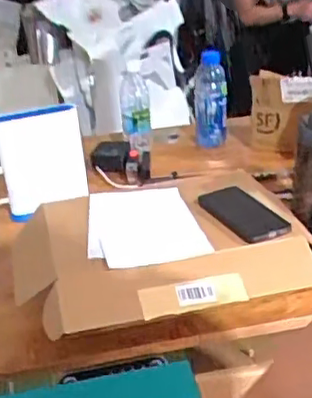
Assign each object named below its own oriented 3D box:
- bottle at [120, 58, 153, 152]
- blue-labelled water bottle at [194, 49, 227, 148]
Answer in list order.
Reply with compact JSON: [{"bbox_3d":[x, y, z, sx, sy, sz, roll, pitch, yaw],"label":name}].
[{"bbox_3d":[-0.042,-0.181,1.286,0.060,0.193,0.057,-6,29,-3],"label":"bottle"},{"bbox_3d":[0.116,-0.207,1.316,0.069,0.193,0.073,-2,30,6],"label":"blue-labelled water bottle"}]

